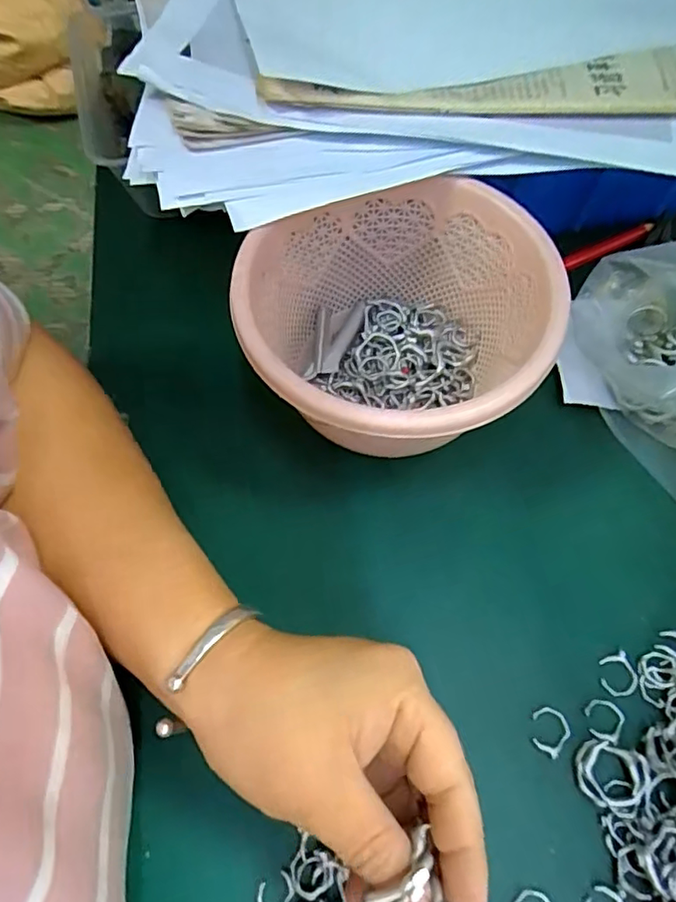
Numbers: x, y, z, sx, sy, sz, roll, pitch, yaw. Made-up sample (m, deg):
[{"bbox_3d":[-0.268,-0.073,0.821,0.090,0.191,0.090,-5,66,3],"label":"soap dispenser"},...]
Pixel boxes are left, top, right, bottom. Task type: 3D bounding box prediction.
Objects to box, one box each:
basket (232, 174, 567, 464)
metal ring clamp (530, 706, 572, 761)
[{"bbox_3d":[0.026,-0.054,0.291,0.140,0.085,0.138,0,65,0],"label":"basket"},{"bbox_3d":[0.095,0.125,0.257,0.017,0.004,0.018,0,65,0],"label":"metal ring clamp"}]

